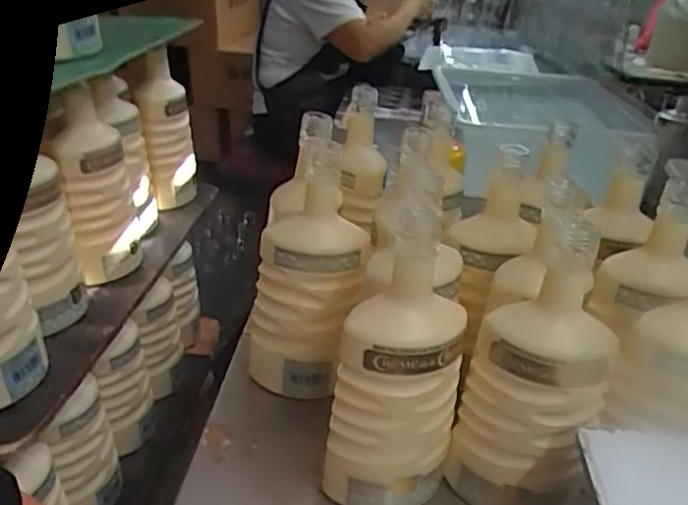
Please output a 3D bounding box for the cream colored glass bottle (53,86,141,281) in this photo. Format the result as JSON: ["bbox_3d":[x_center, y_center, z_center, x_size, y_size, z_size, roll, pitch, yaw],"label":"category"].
[{"bbox_3d":[-0.263,-0.066,0.686,0.067,0.208,0.066,-5,29,-11],"label":"cream colored glass bottle"}]

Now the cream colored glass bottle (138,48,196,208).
[{"bbox_3d":[-0.230,-0.153,0.830,0.064,0.200,0.053,-5,29,-11],"label":"cream colored glass bottle"}]

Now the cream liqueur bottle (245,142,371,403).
[{"bbox_3d":[-0.037,0.016,0.598,0.115,0.237,0.082,3,29,2],"label":"cream liqueur bottle"}]

